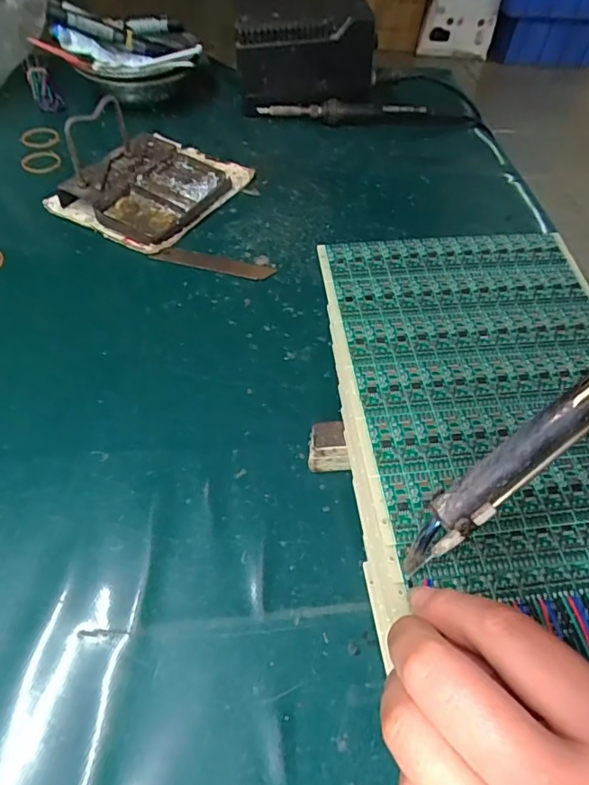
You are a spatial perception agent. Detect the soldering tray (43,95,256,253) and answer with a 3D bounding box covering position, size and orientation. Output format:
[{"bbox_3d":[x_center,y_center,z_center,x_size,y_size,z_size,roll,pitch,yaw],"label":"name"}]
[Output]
[{"bbox_3d":[-0.122,-0.200,0.430,0.121,0.060,0.150,25,55,15],"label":"soldering tray"}]

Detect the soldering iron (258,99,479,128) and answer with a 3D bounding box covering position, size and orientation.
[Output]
[{"bbox_3d":[0.082,-0.295,0.536,0.230,0.023,0.022,0,52,-5],"label":"soldering iron"}]

